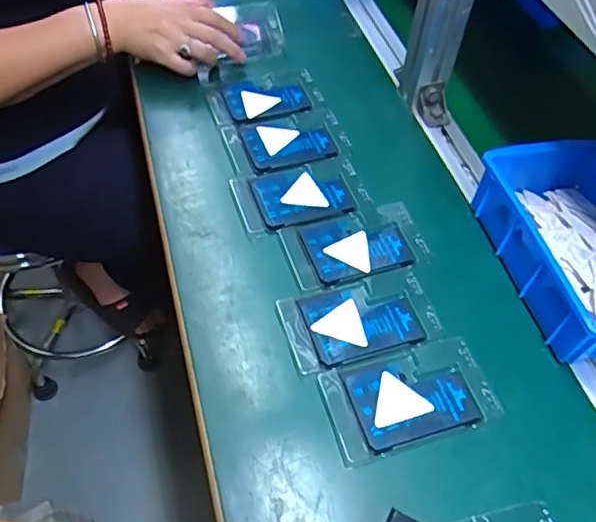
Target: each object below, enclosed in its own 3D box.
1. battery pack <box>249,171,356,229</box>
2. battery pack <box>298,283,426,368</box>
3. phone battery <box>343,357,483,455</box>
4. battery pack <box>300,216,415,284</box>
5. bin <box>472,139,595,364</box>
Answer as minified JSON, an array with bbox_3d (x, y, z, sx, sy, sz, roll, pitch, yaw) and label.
[{"bbox_3d":[0.004,-0.064,0.559,0.089,0.007,0.063,-15,57,-8],"label":"battery pack"},{"bbox_3d":[0.052,0.048,0.477,0.089,0.004,0.067,-16,57,-9],"label":"battery pack"},{"bbox_3d":[0.087,0.104,0.437,0.088,0.004,0.064,-16,57,-9],"label":"phone battery"},{"bbox_3d":[0.053,-0.014,0.525,0.088,0.005,0.068,-17,57,-10],"label":"battery pack"},{"bbox_3d":[0.258,-0.016,0.501,0.145,0.057,0.200,-11,57,-6],"label":"bin"}]

